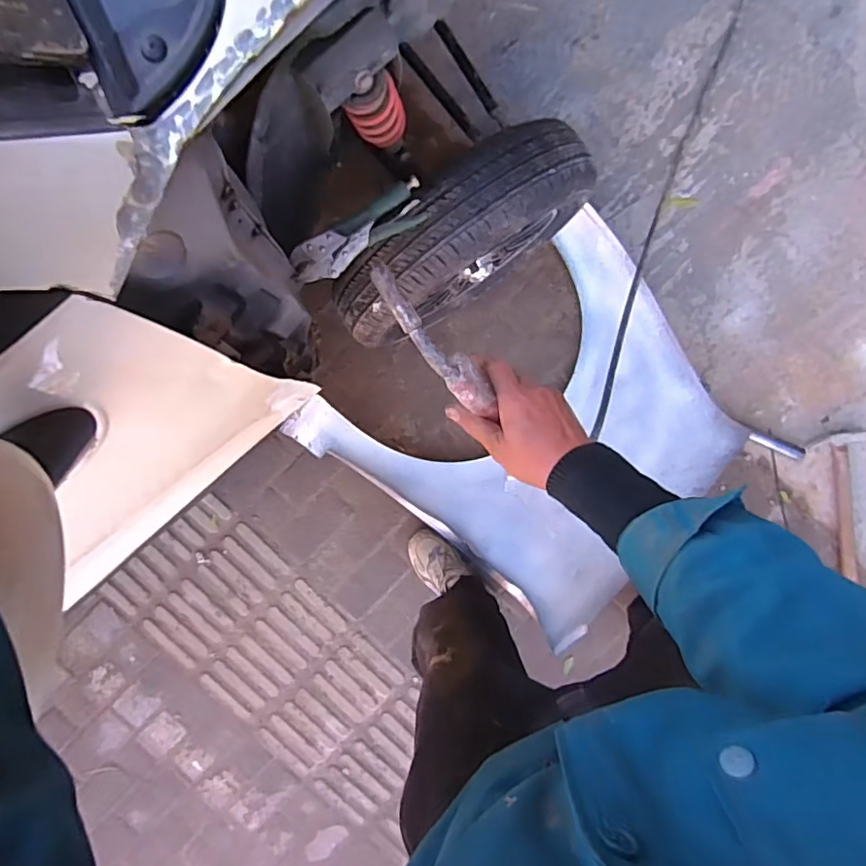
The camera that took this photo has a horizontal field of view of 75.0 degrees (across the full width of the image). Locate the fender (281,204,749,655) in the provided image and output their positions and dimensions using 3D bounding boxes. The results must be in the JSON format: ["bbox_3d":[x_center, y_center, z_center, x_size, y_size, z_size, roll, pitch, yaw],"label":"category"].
[{"bbox_3d":[0.239,-0.053,1.298,0.797,0.201,0.784,40,92,-3],"label":"fender"}]

